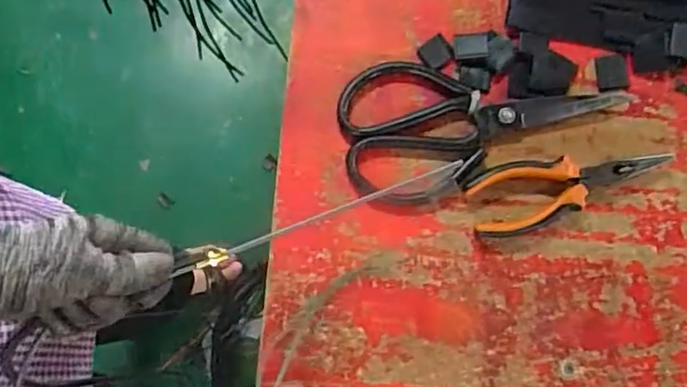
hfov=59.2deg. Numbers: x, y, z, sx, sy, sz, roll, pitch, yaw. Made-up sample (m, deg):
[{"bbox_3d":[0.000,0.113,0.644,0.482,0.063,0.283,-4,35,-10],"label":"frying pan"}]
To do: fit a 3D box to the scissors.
[{"bbox_3d":[0.104,-0.071,0.476,0.220,0.015,0.113,-21,81,-5],"label":"scissors"}]

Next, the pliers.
[{"bbox_3d":[0.175,-0.005,0.462,0.159,0.018,0.052,-11,80,-4],"label":"pliers"}]

